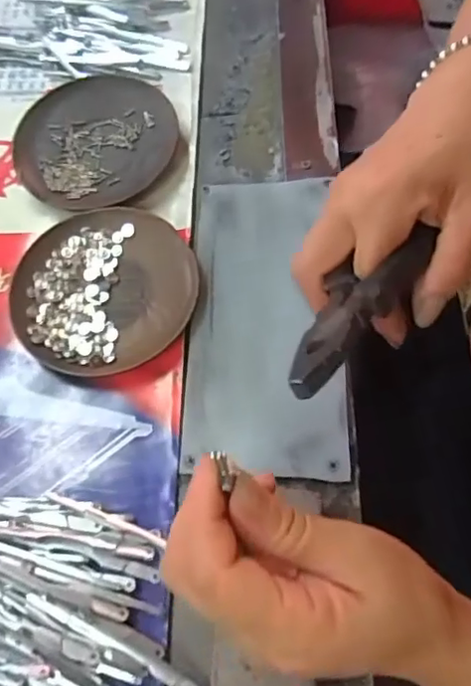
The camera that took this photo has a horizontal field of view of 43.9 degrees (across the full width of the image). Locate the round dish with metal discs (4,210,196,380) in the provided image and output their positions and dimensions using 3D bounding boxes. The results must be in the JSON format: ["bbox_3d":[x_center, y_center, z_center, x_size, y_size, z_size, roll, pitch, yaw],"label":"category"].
[{"bbox_3d":[-0.083,-0.034,0.373,0.115,0.013,0.108,-37,70,-13],"label":"round dish with metal discs"}]

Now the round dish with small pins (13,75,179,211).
[{"bbox_3d":[-0.099,-0.145,0.419,0.108,0.012,0.121,18,69,10],"label":"round dish with small pins"}]

